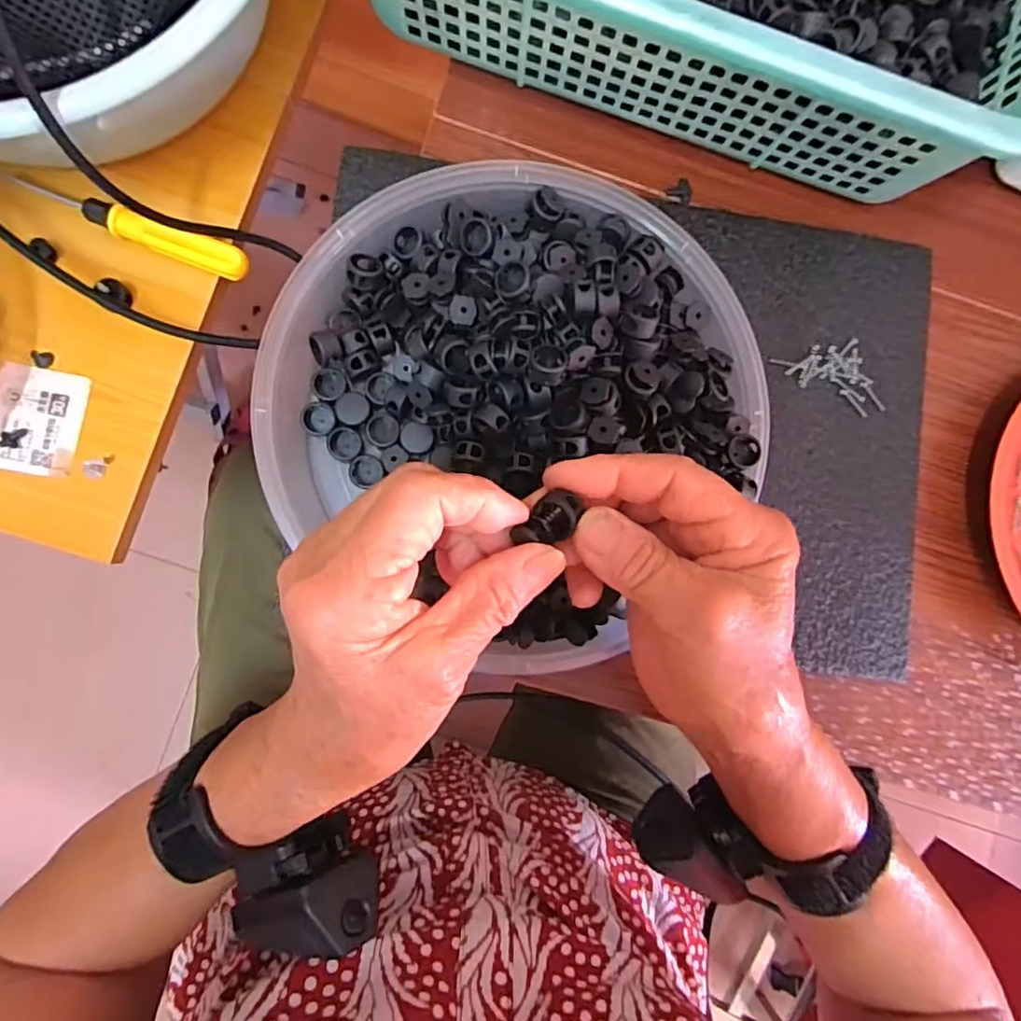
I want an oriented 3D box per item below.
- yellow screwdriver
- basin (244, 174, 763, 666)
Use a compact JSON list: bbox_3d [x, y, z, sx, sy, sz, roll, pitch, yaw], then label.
[{"bbox_3d":[-0.211,-0.160,0.334,0.123,0.022,0.017,19,86,-4],"label":"yellow screwdriver"},{"bbox_3d":[0.001,-0.058,0.288,0.220,0.057,0.215,0,87,-5],"label":"basin"}]

